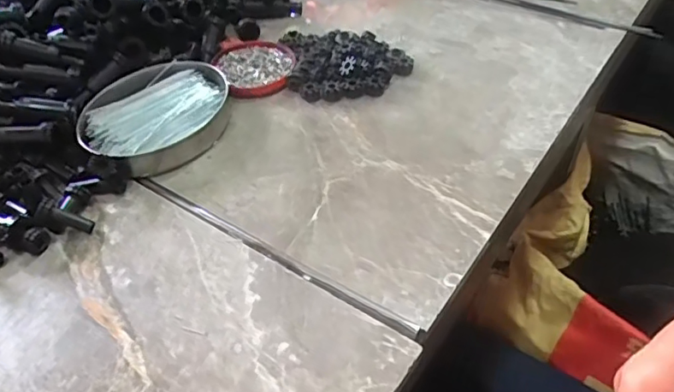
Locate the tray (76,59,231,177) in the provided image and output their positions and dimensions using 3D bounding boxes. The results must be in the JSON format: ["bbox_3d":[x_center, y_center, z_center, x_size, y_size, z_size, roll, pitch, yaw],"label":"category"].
[{"bbox_3d":[-0.149,-0.071,0.481,0.110,0.023,0.127,27,52,26],"label":"tray"}]

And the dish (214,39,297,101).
[{"bbox_3d":[-0.080,-0.128,0.544,0.072,0.014,0.088,-20,47,-16],"label":"dish"}]

